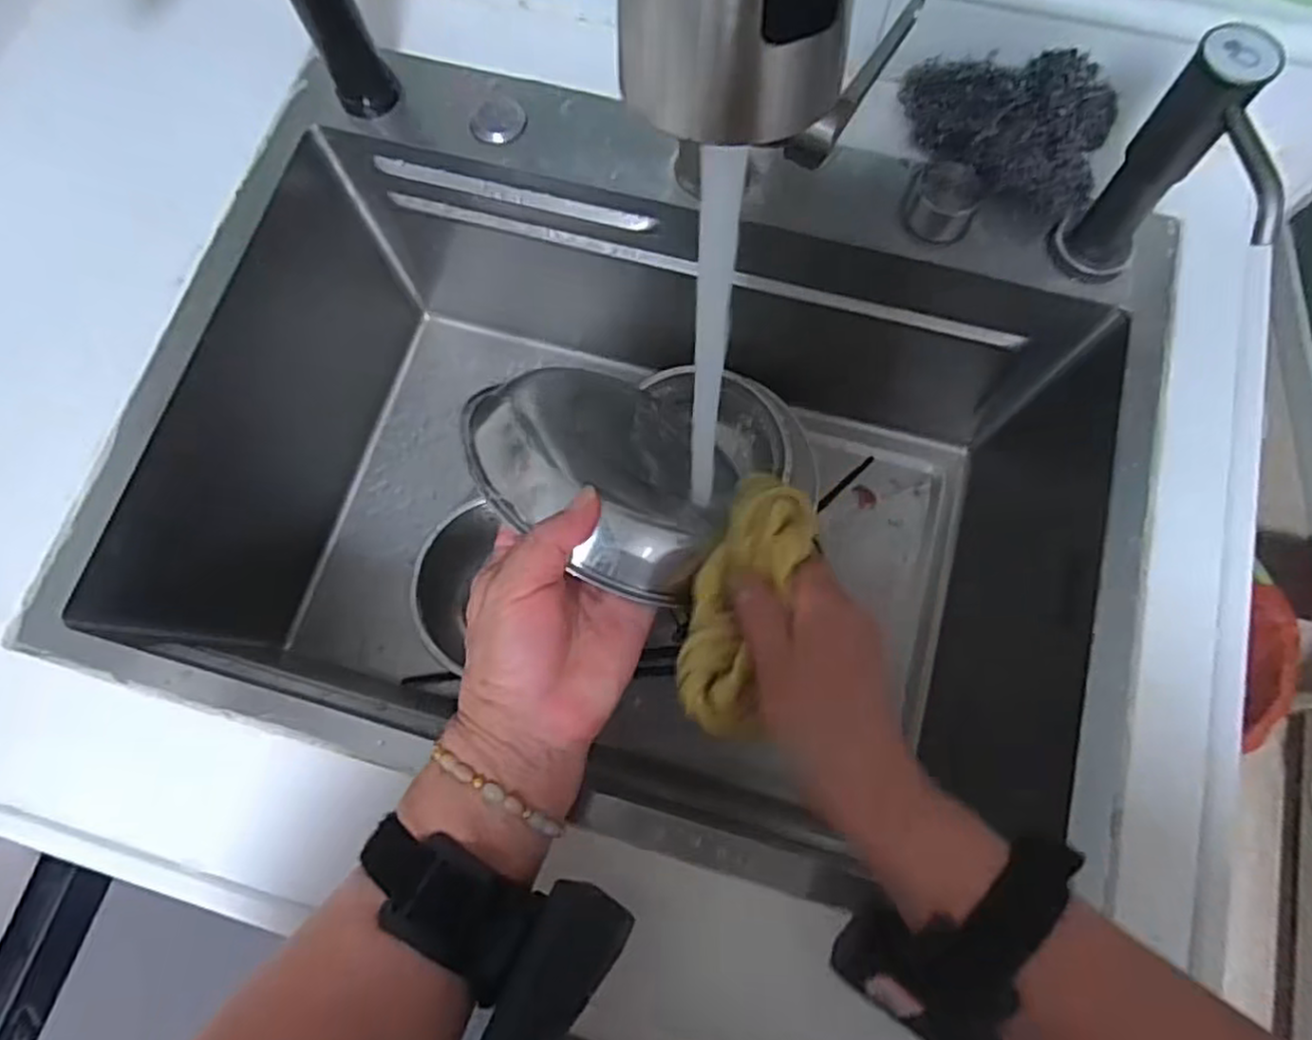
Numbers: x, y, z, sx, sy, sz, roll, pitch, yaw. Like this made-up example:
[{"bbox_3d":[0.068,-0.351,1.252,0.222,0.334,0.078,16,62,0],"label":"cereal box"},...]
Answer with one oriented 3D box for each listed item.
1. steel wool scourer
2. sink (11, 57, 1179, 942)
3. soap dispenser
[{"bbox_3d":[0.216,-0.251,0.447,0.124,0.039,0.094,20,76,7],"label":"steel wool scourer"},{"bbox_3d":[-0.013,-0.027,0.540,0.596,0.240,0.426,15,75,6],"label":"sink"},{"bbox_3d":[0.276,-0.163,0.390,0.033,0.141,0.094,-16,74,-3],"label":"soap dispenser"}]

